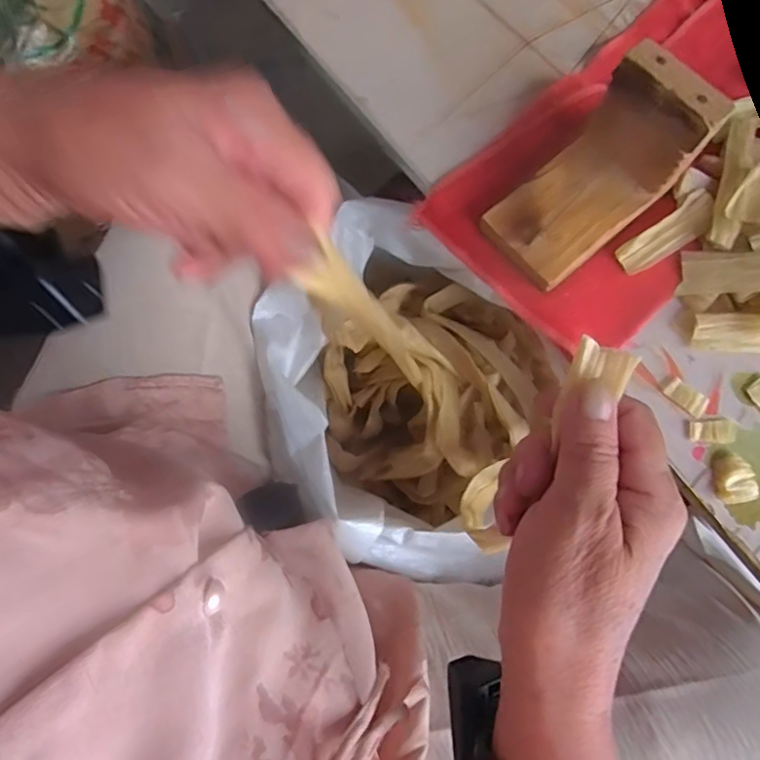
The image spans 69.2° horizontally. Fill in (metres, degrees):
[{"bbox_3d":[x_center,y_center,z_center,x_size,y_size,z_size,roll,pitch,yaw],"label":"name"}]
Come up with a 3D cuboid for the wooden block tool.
[{"bbox_3d":[0.120,-0.115,0.313,0.105,0.080,0.062,-40,79,-8],"label":"wooden block tool"}]

